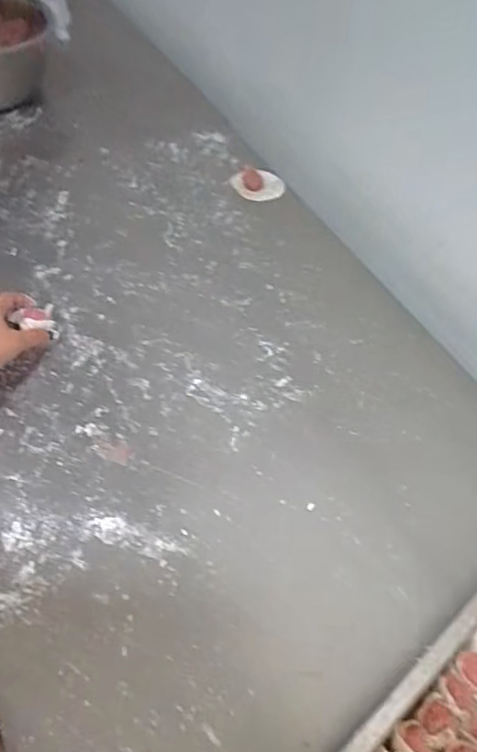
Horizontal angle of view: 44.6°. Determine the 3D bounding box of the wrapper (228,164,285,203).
[{"bbox_3d":[0.031,-0.309,0.943,0.085,0.025,0.085,14,50,3],"label":"wrapper"}]

